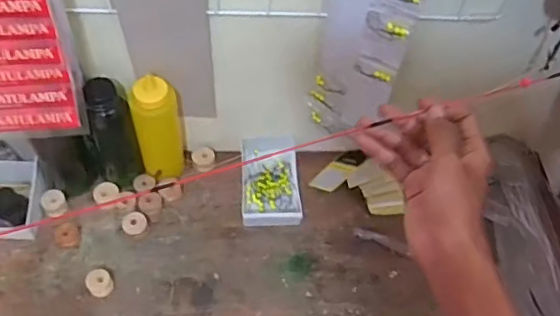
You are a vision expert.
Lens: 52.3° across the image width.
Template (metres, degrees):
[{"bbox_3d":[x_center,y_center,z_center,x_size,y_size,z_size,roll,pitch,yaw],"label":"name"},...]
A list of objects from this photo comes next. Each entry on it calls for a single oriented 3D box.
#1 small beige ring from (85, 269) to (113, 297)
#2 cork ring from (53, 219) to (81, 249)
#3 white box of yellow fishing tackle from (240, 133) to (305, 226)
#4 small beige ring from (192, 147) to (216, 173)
[{"bbox_3d":[-0.236,0.165,0.748,0.030,0.027,0.031,2,56,-4],"label":"small beige ring"},{"bbox_3d":[-0.290,0.105,0.780,0.033,0.013,0.040,-14,59,-14],"label":"cork ring"},{"bbox_3d":[-0.015,0.032,0.843,0.088,0.037,0.150,0,57,-5],"label":"white box of yellow fishing tackle"},{"bbox_3d":[-0.114,0.003,0.861,0.033,0.021,0.033,2,56,-4],"label":"small beige ring"}]

